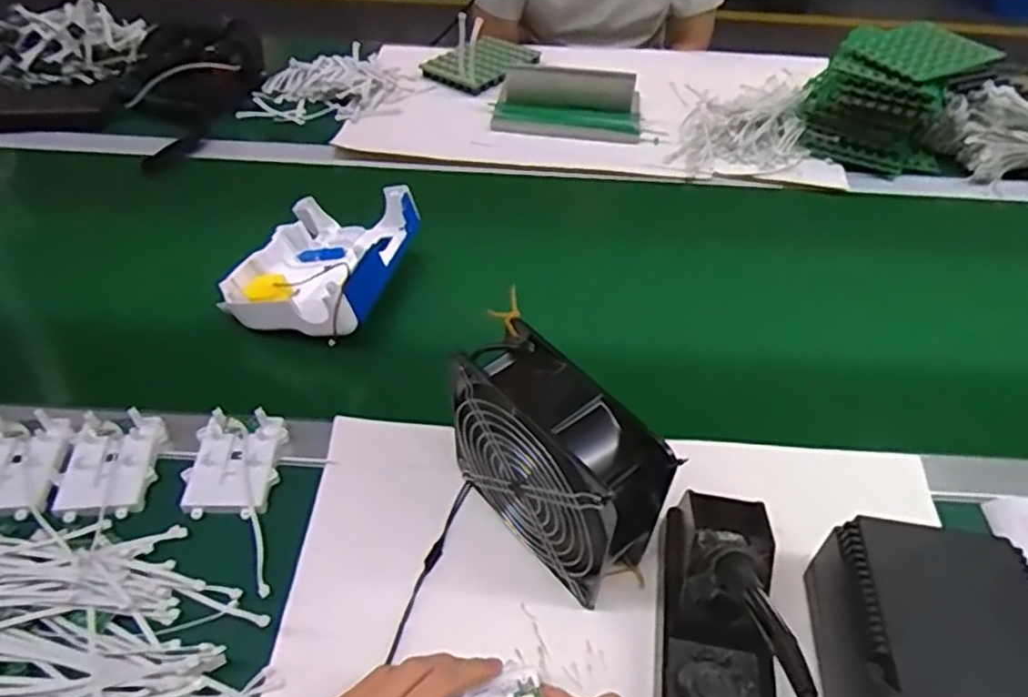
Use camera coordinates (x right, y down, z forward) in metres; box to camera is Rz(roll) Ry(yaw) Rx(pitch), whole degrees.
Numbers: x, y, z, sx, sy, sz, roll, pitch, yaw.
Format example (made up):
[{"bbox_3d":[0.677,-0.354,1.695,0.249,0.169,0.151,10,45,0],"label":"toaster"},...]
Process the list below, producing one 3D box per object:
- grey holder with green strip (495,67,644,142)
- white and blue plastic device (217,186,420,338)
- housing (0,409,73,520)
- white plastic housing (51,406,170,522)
[{"bbox_3d":[0.074,-0.337,0.952,0.200,0.057,0.092,7,46,5],"label":"grey holder with green strip"},{"bbox_3d":[-0.195,-0.088,0.704,0.148,0.078,0.187,13,47,11],"label":"white and blue plastic device"},{"bbox_3d":[-0.372,0.087,0.518,0.061,0.018,0.084,-3,46,-5],"label":"housing"},{"bbox_3d":[-0.315,0.090,0.543,0.065,0.018,0.085,-2,46,-4],"label":"white plastic housing"}]

